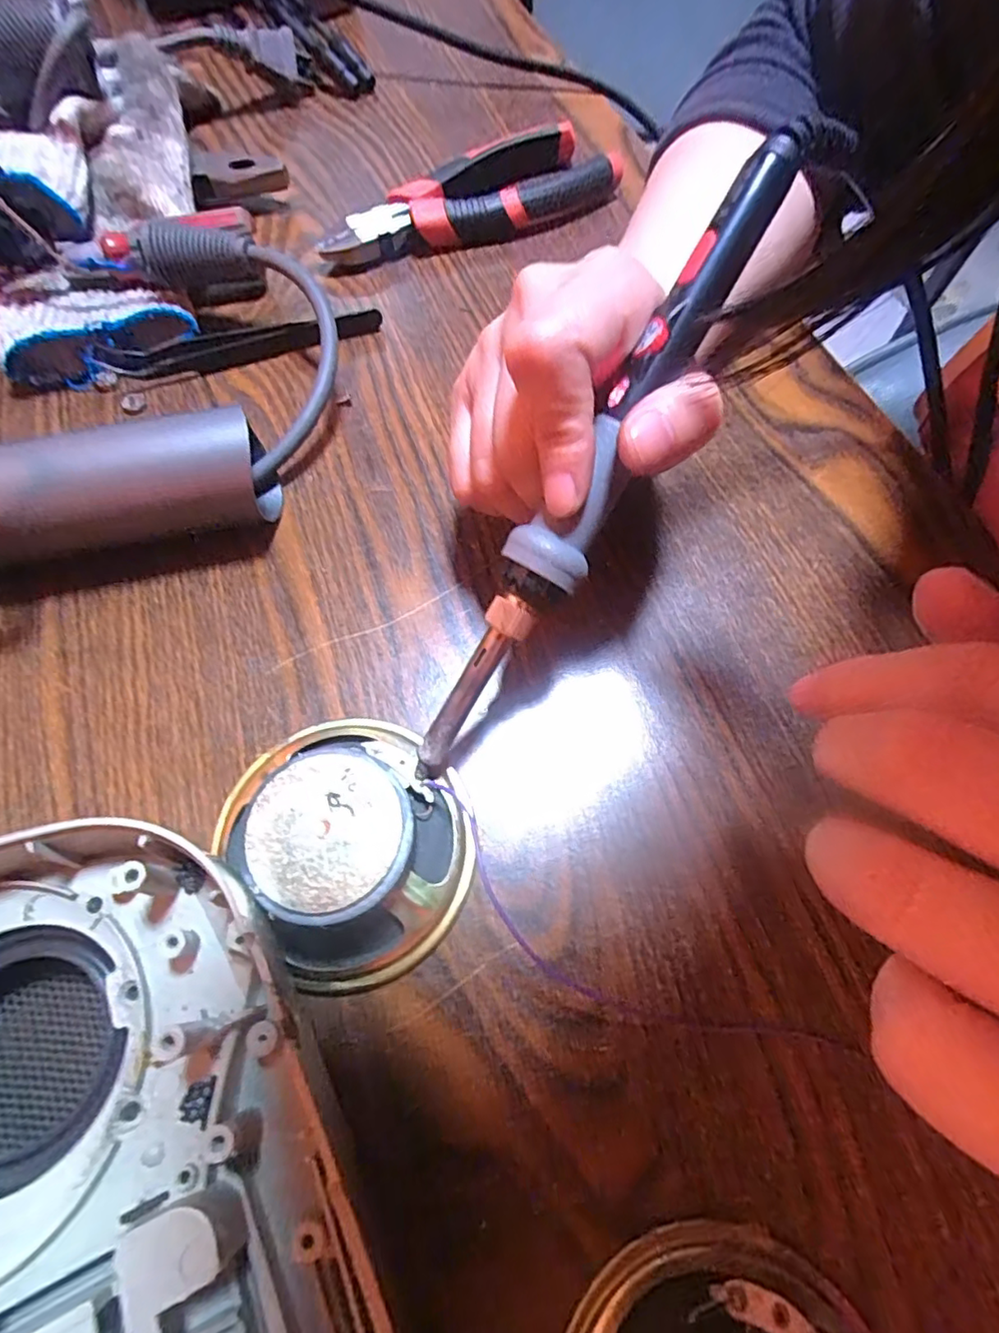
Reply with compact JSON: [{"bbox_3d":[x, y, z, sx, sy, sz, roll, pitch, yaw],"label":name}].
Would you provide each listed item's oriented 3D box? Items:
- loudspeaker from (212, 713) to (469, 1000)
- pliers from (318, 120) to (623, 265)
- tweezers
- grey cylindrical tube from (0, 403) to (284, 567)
[{"bbox_3d":[-0.041,0.045,0.164,0.061,0.025,0.071,-37,71,-18],"label":"loudspeaker"},{"bbox_3d":[-0.015,-0.236,0.304,0.155,0.022,0.050,-28,67,-13],"label":"pliers"},{"bbox_3d":[-0.111,-0.139,0.259,0.118,0.010,0.012,-15,65,-7],"label":"tweezers"},{"bbox_3d":[-0.144,-0.054,0.201,0.127,0.040,0.038,-13,65,-6],"label":"grey cylindrical tube"}]

